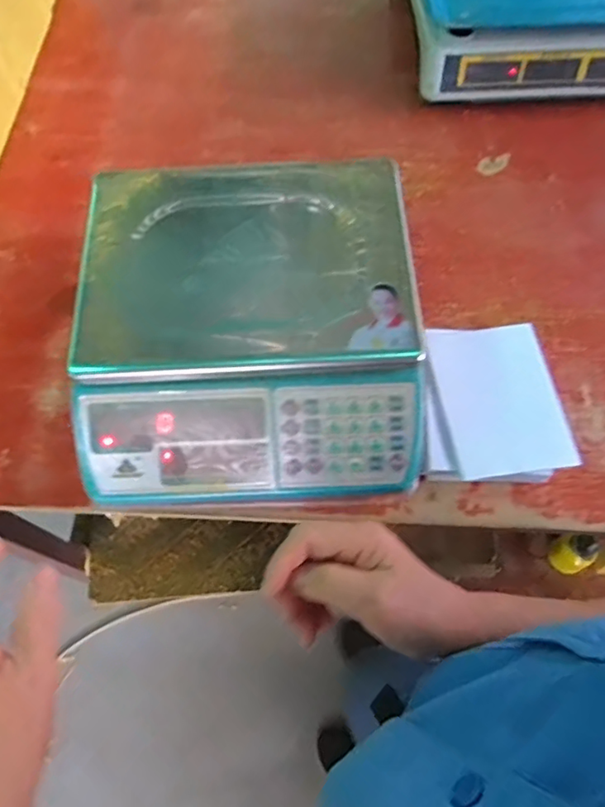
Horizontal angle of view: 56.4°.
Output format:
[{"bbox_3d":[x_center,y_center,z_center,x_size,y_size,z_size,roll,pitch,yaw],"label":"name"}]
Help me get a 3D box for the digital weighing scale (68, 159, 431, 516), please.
[{"bbox_3d":[-0.044,-0.065,0.527,0.303,0.109,0.304,-2,66,-1],"label":"digital weighing scale"}]

